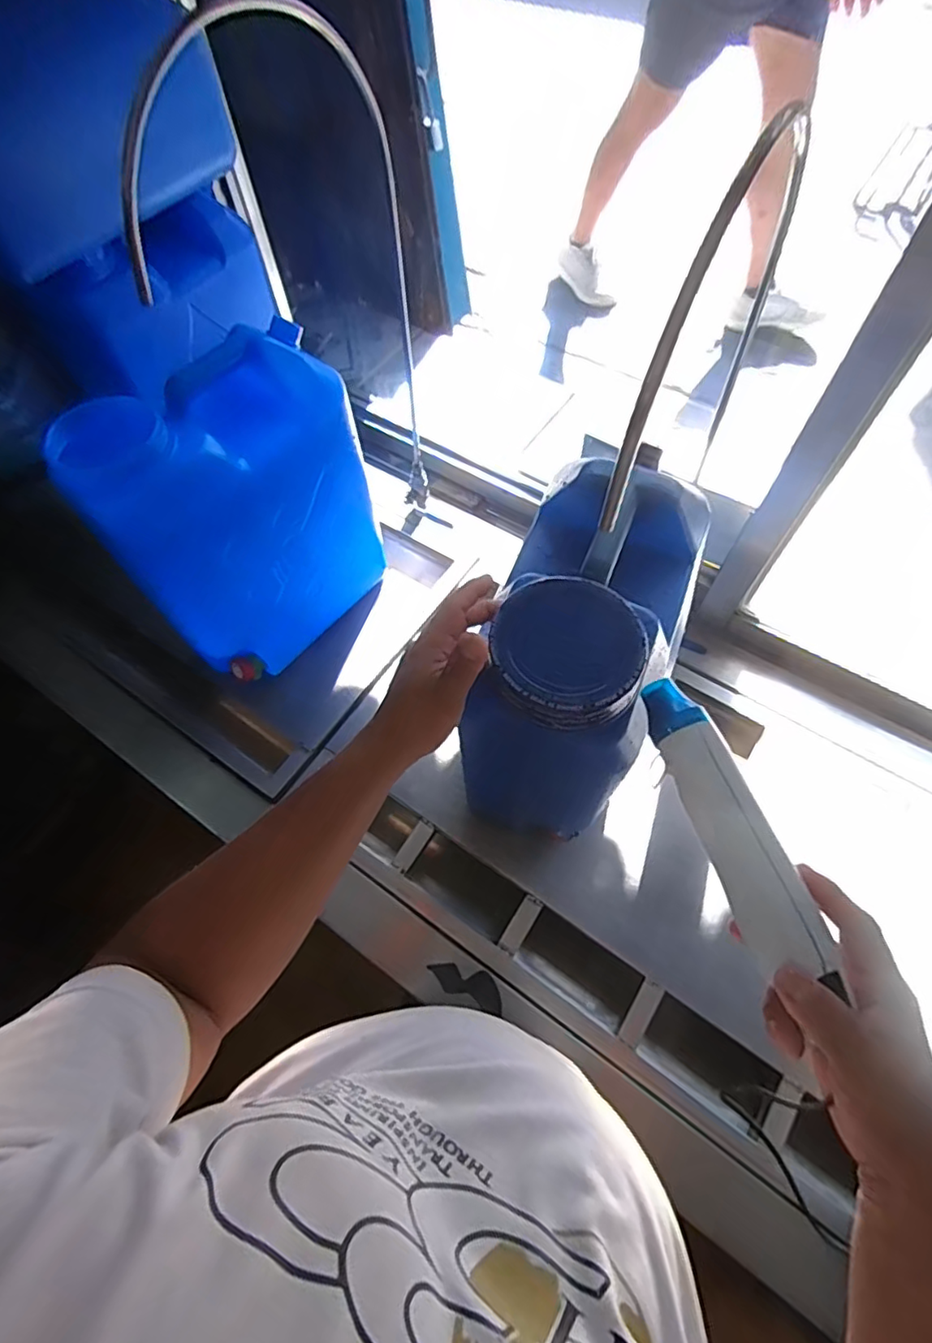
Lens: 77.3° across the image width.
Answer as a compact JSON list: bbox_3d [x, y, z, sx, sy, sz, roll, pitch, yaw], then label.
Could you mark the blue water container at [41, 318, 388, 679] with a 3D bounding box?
[{"bbox_3d":[-0.279,-0.196,0.788,0.324,0.388,0.136,-35,66,-15],"label":"blue water container"}]

